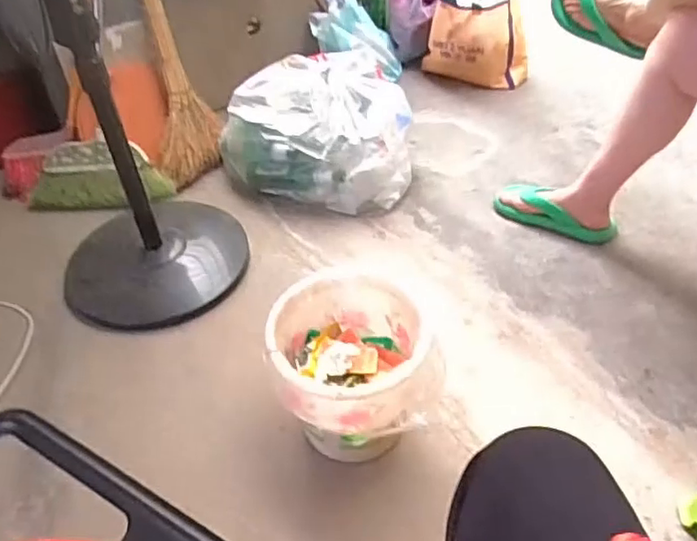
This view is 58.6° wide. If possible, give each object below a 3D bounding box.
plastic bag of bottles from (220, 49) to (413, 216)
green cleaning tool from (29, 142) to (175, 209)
[{"bbox_3d":[-0.085,-0.347,1.568,0.479,0.255,0.379,-1,43,4],"label":"plastic bag of bottles"},{"bbox_3d":[-0.628,-0.222,1.553,0.383,0.160,0.105,-3,43,1],"label":"green cleaning tool"}]

